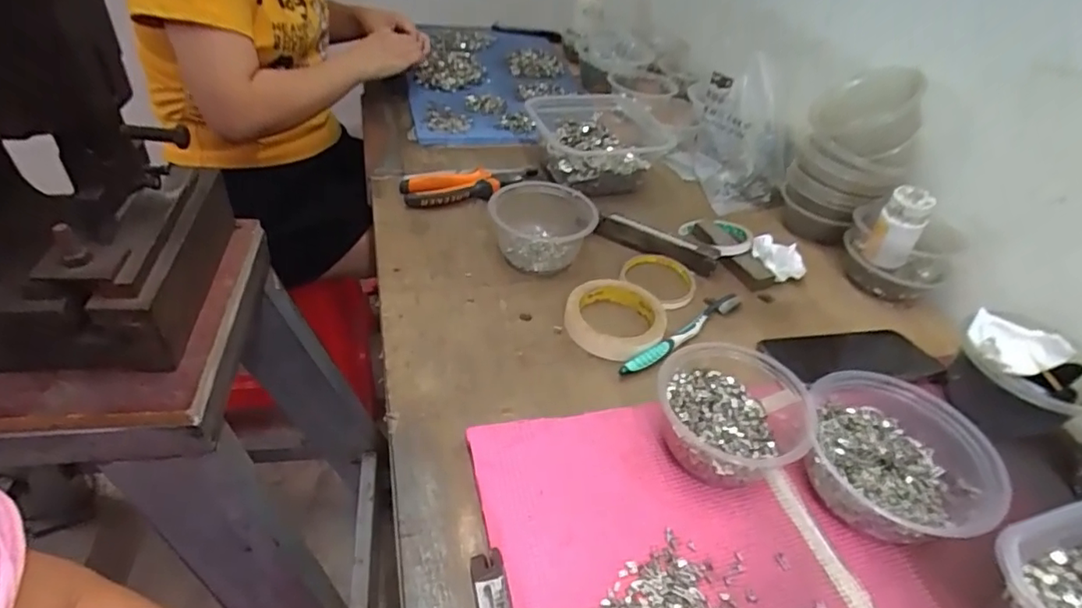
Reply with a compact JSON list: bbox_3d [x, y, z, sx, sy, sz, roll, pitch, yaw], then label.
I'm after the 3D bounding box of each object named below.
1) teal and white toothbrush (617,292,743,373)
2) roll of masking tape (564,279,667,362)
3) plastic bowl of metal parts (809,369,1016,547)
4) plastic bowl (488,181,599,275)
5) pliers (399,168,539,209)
[{"bbox_3d":[0.143,0.025,0.570,0.182,0.009,0.017,-28,52,-35],"label":"teal and white toothbrush"},{"bbox_3d":[0.077,0.011,0.574,0.094,0.018,0.100,5,41,-4],"label":"roll of masking tape"},{"bbox_3d":[0.266,0.115,0.431,0.130,0.070,0.130,5,41,-4],"label":"plastic bowl of metal parts"},{"bbox_3d":[0.001,-0.087,0.642,0.113,0.061,0.095,5,41,-4],"label":"plastic bowl"},{"bbox_3d":[-0.082,-0.154,0.733,0.182,0.027,0.061,-12,45,-22],"label":"pliers"}]

